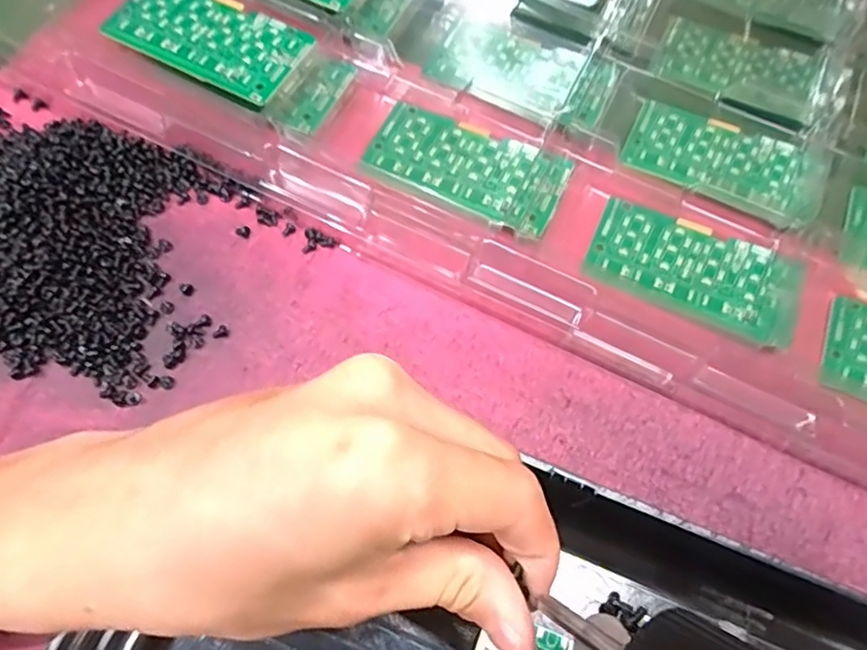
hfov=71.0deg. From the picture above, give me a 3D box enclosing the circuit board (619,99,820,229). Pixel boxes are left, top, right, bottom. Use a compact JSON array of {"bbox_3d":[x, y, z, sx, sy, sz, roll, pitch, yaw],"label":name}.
[{"bbox_3d":[0.145,-0.083,0.305,0.092,0.006,0.051,27,68,8],"label":"circuit board"}]

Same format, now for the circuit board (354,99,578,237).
[{"bbox_3d":[0.016,-0.077,0.291,0.094,0.004,0.047,26,68,12],"label":"circuit board"}]

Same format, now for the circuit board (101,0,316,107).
[{"bbox_3d":[-0.107,-0.138,0.292,0.091,0.006,0.048,27,68,8],"label":"circuit board"}]

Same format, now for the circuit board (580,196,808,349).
[{"bbox_3d":[0.120,-0.025,0.280,0.094,0.005,0.049,22,67,11],"label":"circuit board"}]

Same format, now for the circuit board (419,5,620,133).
[{"bbox_3d":[0.047,-0.134,0.317,0.092,0.004,0.046,23,68,7],"label":"circuit board"}]

